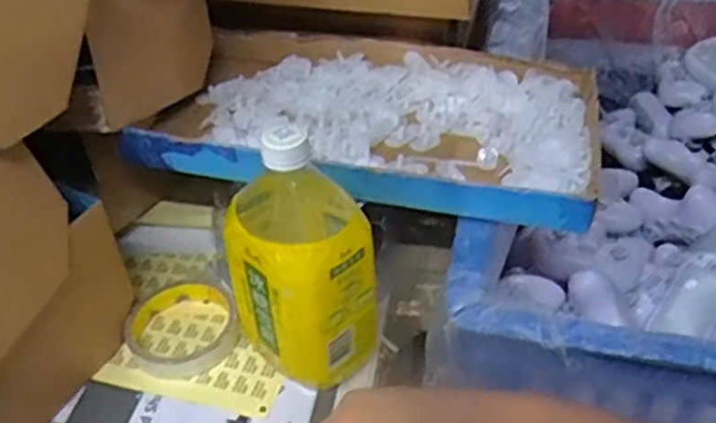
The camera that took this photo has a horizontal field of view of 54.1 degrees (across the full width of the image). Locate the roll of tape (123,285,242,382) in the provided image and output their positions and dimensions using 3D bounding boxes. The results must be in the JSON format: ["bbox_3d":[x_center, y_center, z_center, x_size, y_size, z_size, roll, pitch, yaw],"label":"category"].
[{"bbox_3d":[-0.136,0.090,0.552,0.087,0.020,0.081,-1,41,1],"label":"roll of tape"}]

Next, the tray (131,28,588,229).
[{"bbox_3d":[0.013,-0.079,0.590,0.355,0.037,0.204,8,42,11],"label":"tray"}]

